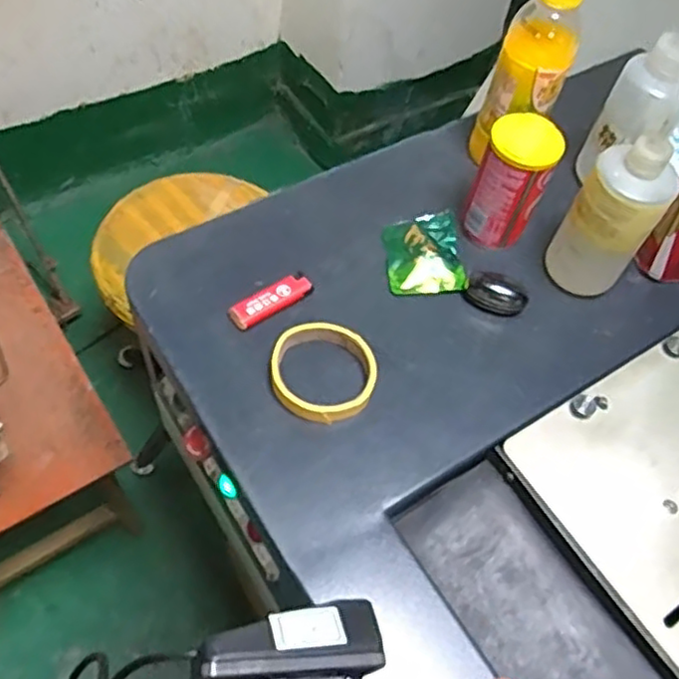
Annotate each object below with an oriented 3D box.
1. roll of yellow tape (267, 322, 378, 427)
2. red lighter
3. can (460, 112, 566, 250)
[{"bbox_3d":[-0.014,0.028,0.595,0.091,0.023,0.087,2,57,-3],"label":"roll of yellow tape"},{"bbox_3d":[-0.062,-0.035,0.634,0.080,0.015,0.027,-29,64,-21],"label":"red lighter"},{"bbox_3d":[0.164,-0.145,0.663,0.063,0.123,0.061,2,57,-3],"label":"can"}]

